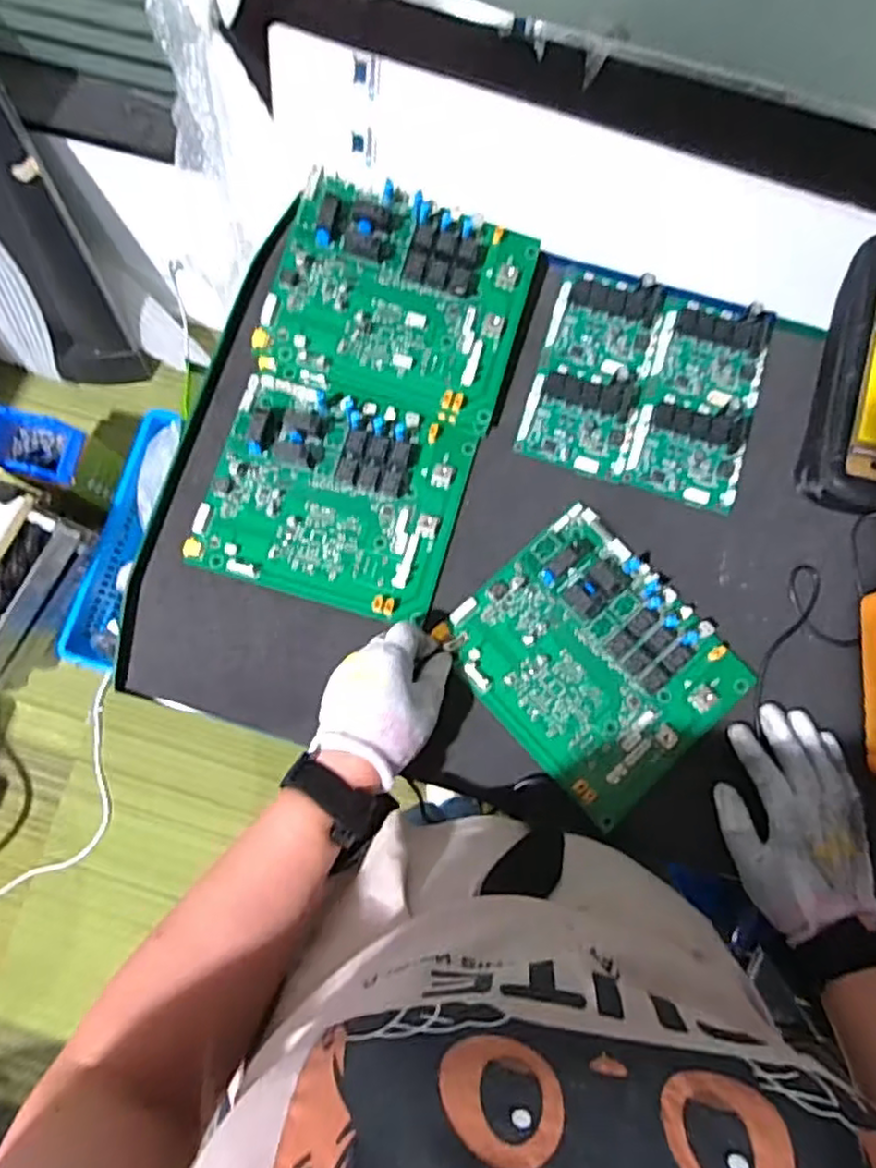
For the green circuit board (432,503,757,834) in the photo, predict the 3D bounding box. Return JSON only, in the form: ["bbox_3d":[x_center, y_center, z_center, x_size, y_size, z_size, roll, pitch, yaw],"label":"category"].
[{"bbox_3d":[0.123,0.059,0.518,0.171,0.025,0.199,-42,82,-6],"label":"green circuit board"}]

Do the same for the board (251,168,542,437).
[{"bbox_3d":[-0.033,-0.237,0.561,0.202,0.034,0.171,16,88,-5],"label":"board"}]

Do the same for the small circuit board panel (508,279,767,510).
[{"bbox_3d":[0.179,-0.170,0.567,0.185,0.019,0.178,17,80,4],"label":"small circuit board panel"}]

